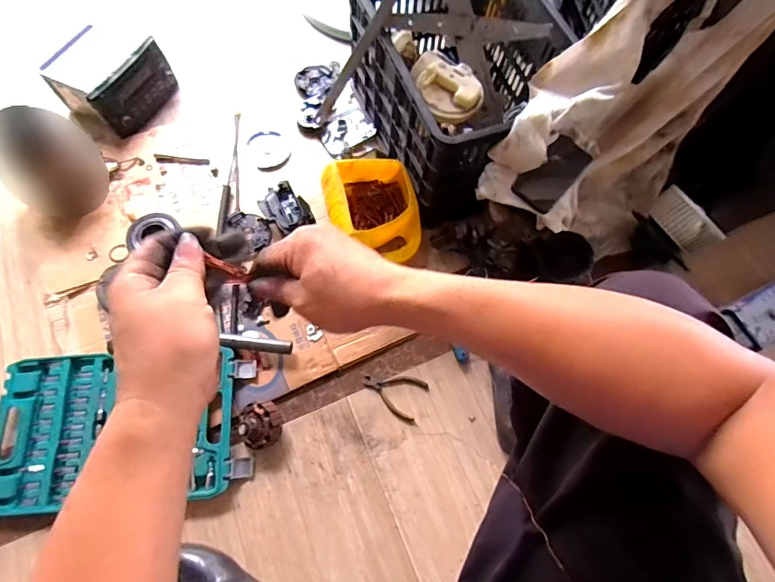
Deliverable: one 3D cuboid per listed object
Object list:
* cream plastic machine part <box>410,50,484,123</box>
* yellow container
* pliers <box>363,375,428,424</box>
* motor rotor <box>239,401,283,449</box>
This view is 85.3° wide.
[{"bbox_3d":[0.110,-0.367,0.759,0.114,0.038,0.123,-16,70,-9],"label":"cream plastic machine part"},{"bbox_3d":[-0.025,-0.161,0.865,0.180,0.115,0.220,-16,69,-8],"label":"yellow container"},{"bbox_3d":[0.011,0.192,0.799,0.117,0.007,0.080,22,69,7],"label":"pliers"},{"bbox_3d":[-0.221,0.235,0.737,0.073,0.059,0.076,-10,69,-7],"label":"motor rotor"}]

